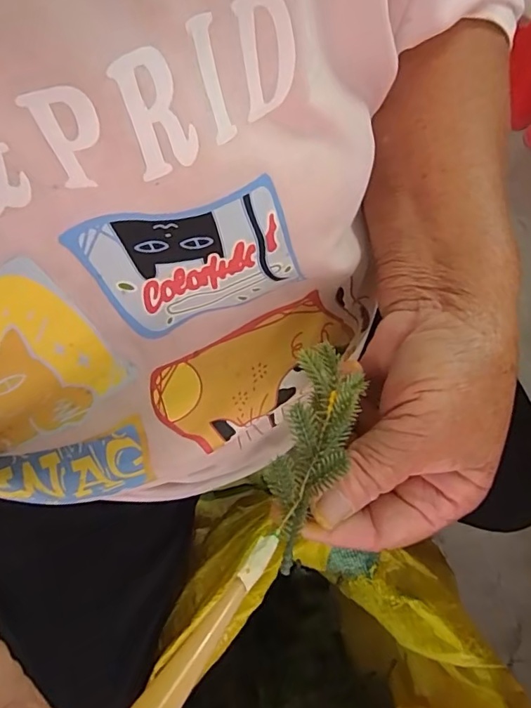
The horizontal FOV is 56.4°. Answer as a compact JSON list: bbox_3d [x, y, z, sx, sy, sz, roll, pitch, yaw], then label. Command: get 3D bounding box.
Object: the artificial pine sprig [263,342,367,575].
[{"bbox_3d":[0.017,0.040,0.194,0.028,0.021,0.086,16,86,6],"label":"artificial pine sprig"}]

